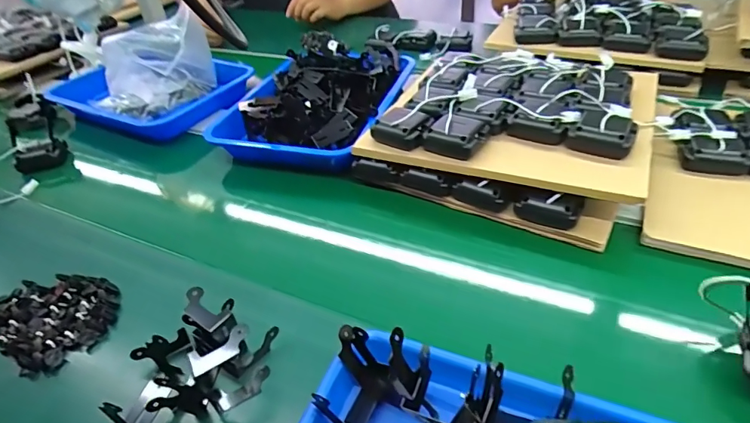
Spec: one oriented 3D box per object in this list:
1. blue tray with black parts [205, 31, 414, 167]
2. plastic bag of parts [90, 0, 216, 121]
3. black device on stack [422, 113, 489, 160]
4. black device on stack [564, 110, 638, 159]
[{"bbox_3d":[-0.089,-0.197,0.764,0.247,0.094,0.320,9,41,19],"label":"blue tray with black parts"},{"bbox_3d":[-0.385,-0.251,0.800,0.200,0.160,0.115,-28,43,-24],"label":"plastic bag of parts"},{"bbox_3d":[0.103,-0.094,0.574,0.069,0.035,0.062,23,47,32],"label":"black device on stack"},{"bbox_3d":[0.276,-0.091,0.543,0.071,0.039,0.069,25,49,34],"label":"black device on stack"}]

